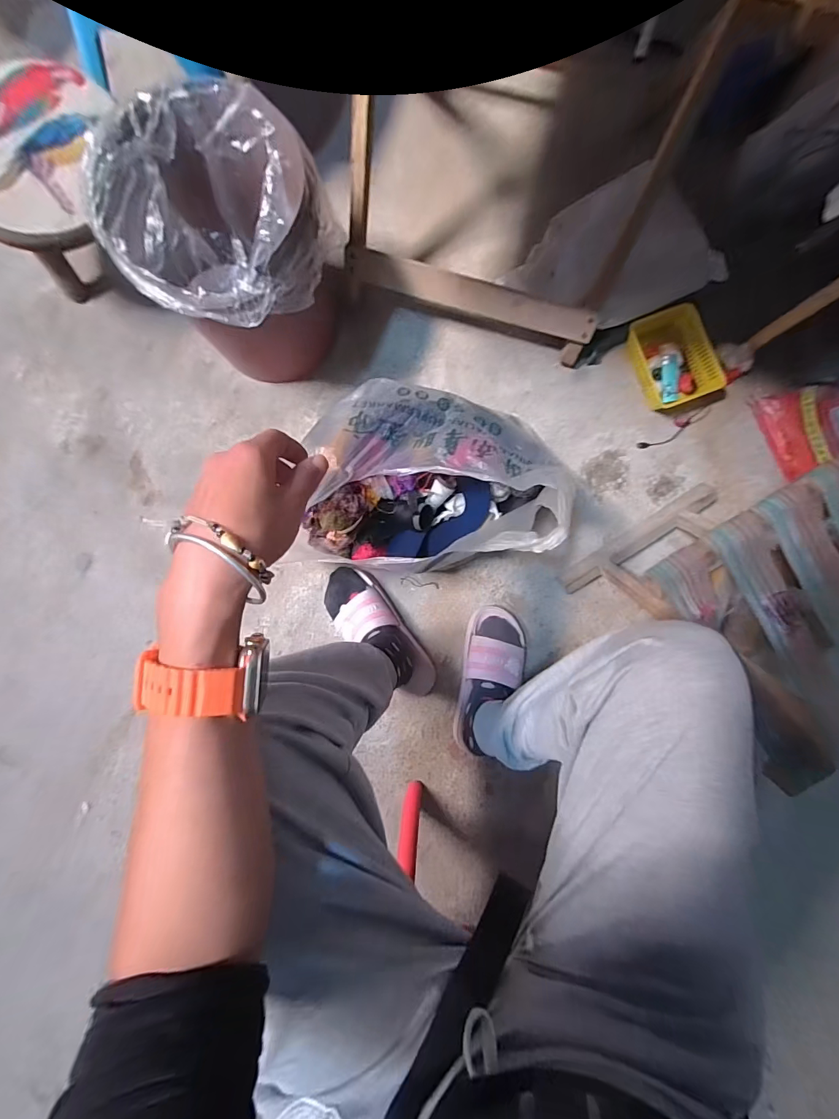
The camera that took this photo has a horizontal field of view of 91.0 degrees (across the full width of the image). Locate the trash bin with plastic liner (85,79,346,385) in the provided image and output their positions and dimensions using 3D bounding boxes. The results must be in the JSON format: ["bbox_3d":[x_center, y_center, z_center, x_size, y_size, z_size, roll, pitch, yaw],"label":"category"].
[{"bbox_3d":[-0.255,-0.419,0.606,0.239,0.286,0.238,0,87,-1],"label":"trash bin with plastic liner"}]

